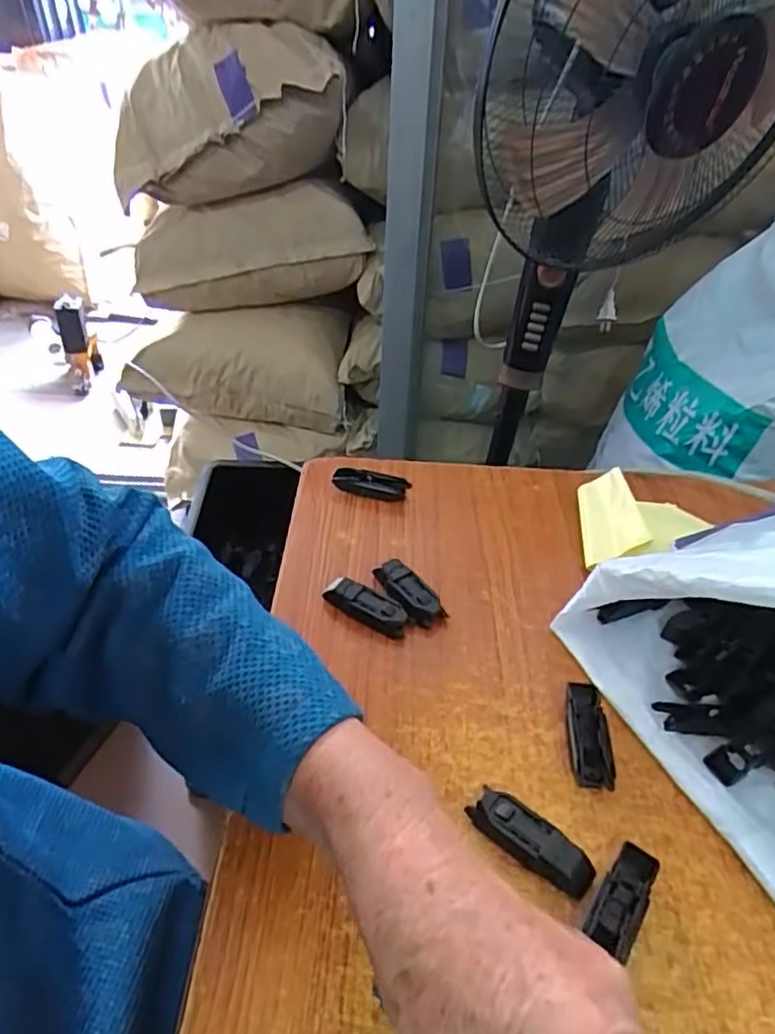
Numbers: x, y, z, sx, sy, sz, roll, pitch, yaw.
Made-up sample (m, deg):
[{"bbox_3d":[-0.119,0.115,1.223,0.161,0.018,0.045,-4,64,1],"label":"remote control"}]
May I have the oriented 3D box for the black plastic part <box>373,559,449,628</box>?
[{"bbox_3d":[0.015,0.056,0.478,0.026,0.020,0.057,-20,43,-23],"label":"black plastic part"}]

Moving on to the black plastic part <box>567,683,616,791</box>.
[{"bbox_3d":[0.120,0.129,0.394,0.023,0.013,0.064,2,39,3],"label":"black plastic part"}]

